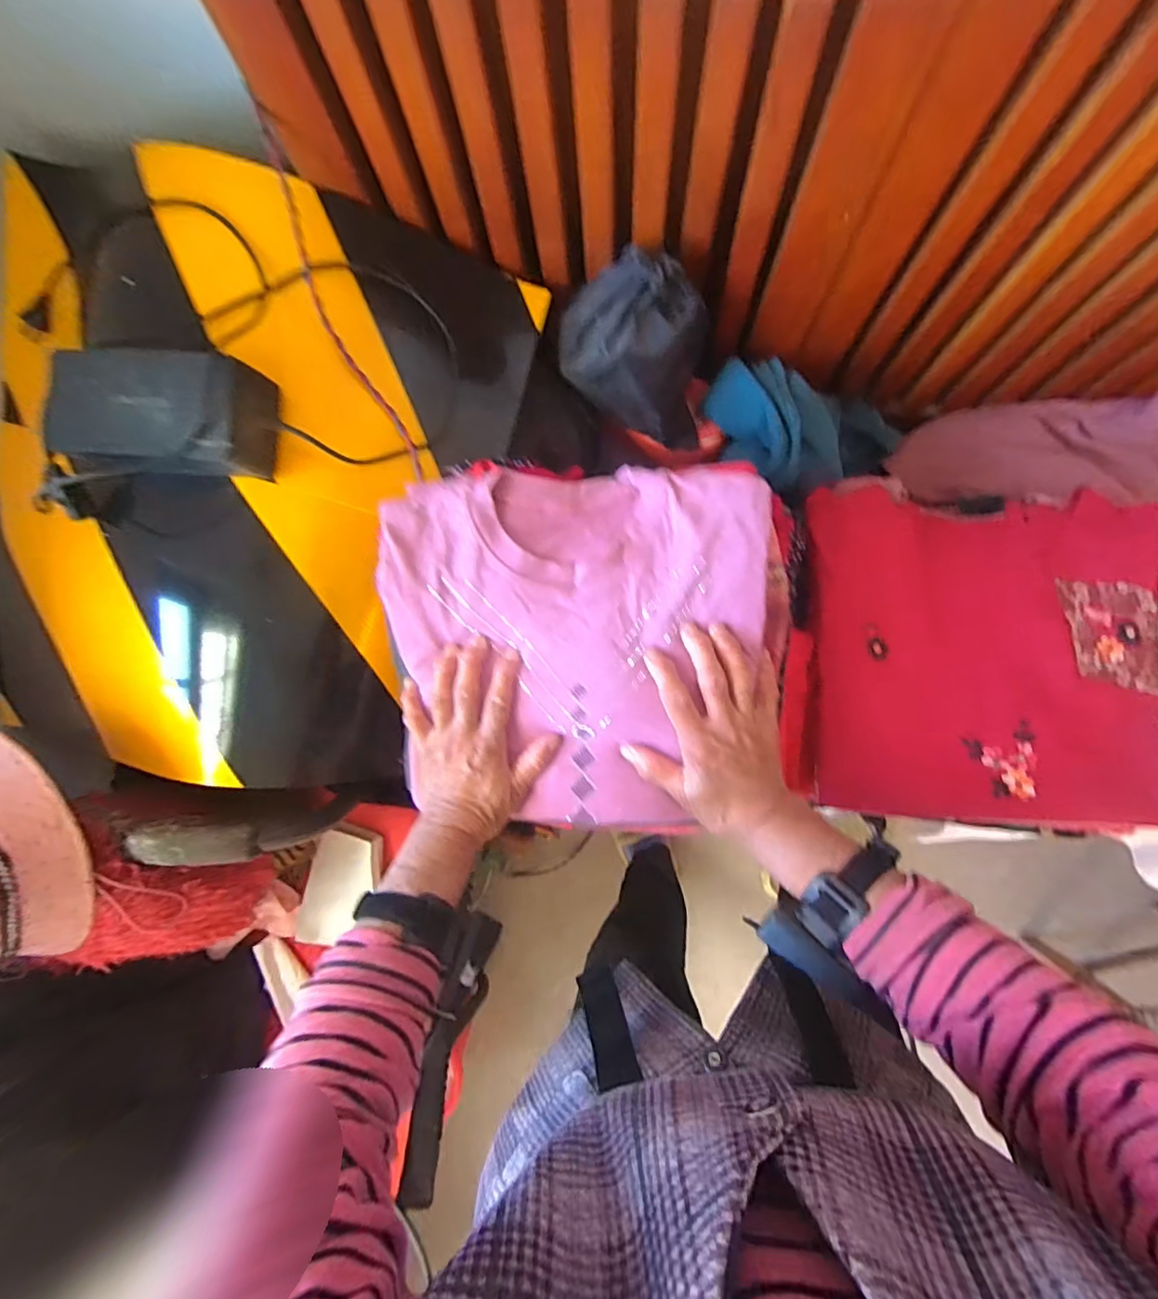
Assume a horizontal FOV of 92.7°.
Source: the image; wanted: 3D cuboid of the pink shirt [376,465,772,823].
[{"bbox_3d":[-0.008,-0.003,0.454,0.306,0.043,0.284,-1,91,1],"label":"pink shirt"}]

